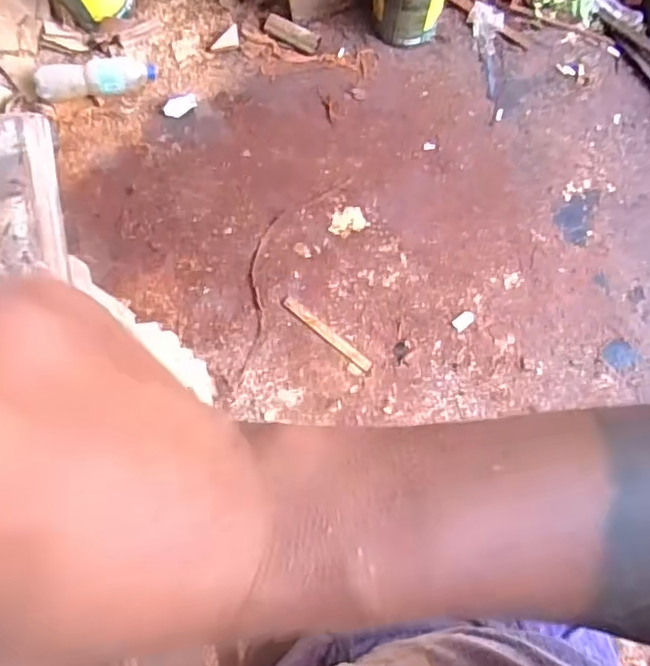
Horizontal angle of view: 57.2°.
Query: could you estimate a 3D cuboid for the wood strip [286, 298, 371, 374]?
[{"bbox_3d":[0.005,0.003,1.323,0.242,0.006,0.026,39,79,9],"label":"wood strip"}]

